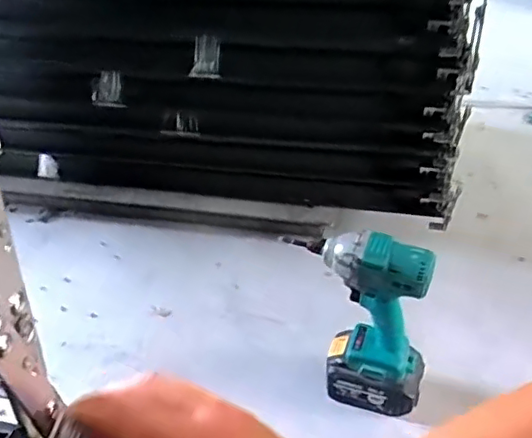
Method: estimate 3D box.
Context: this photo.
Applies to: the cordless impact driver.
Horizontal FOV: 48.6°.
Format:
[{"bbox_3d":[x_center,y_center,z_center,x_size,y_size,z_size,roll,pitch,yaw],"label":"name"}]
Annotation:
[{"bbox_3d":[0.123,0.139,0.750,0.158,0.272,0.066,12,42,19],"label":"cordless impact driver"}]

